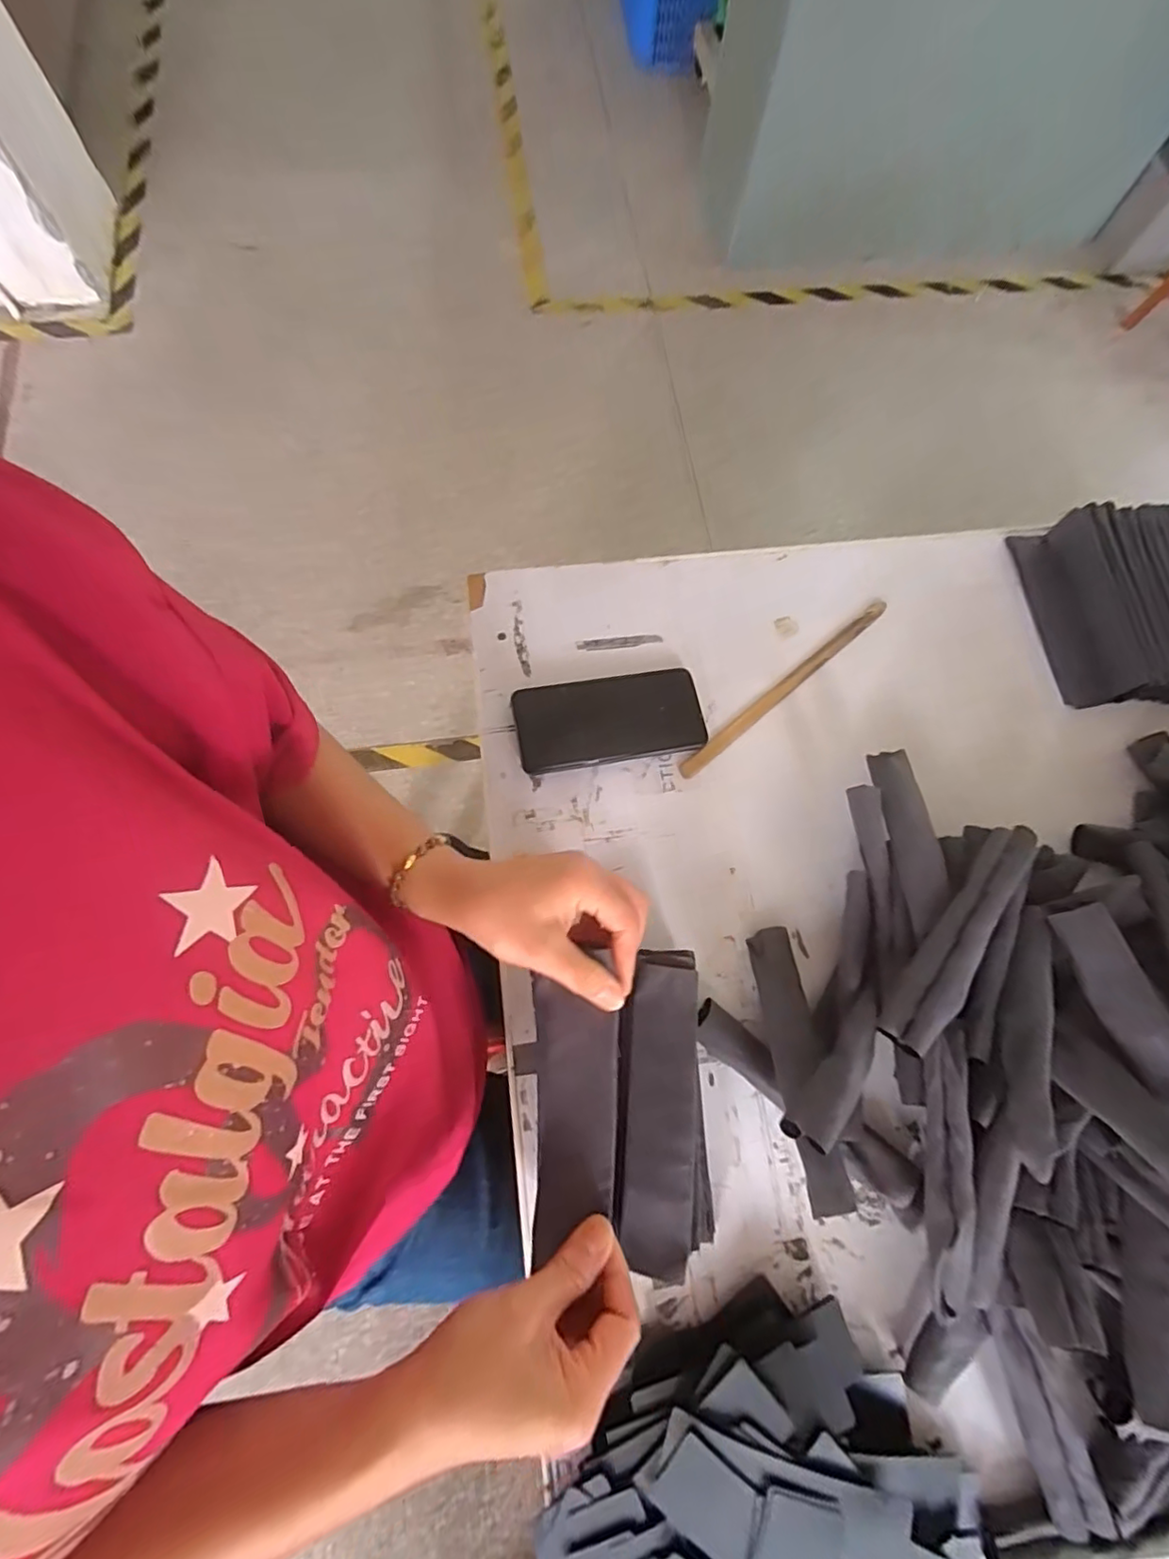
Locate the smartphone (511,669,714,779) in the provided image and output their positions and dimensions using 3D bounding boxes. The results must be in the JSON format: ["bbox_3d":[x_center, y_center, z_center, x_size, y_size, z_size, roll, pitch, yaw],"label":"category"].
[{"bbox_3d":[0.022,-0.053,0.523,0.163,0.014,0.076,-9,74,-5],"label":"smartphone"}]

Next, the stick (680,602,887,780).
[{"bbox_3d":[0.188,-0.088,0.548,0.264,0.005,0.015,-39,78,-12],"label":"stick"}]

